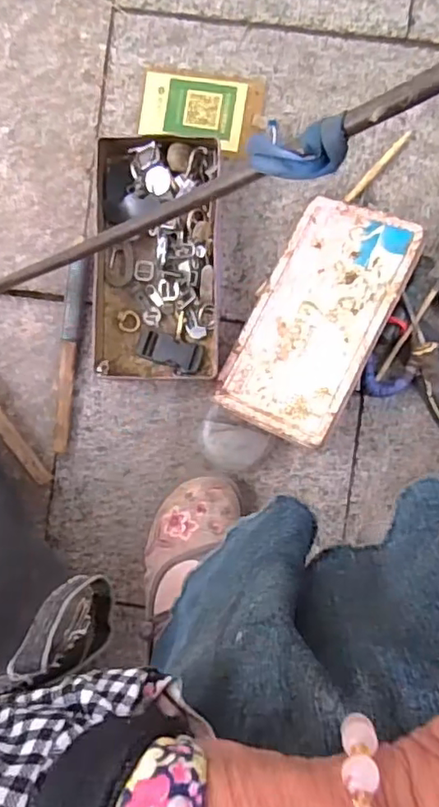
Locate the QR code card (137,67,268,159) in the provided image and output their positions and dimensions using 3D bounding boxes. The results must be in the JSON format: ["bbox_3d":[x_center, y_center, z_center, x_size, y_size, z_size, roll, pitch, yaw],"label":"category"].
[{"bbox_3d":[-0.017,-0.288,0.587,0.119,0.006,0.075,5,93,0],"label":"QR code card"}]

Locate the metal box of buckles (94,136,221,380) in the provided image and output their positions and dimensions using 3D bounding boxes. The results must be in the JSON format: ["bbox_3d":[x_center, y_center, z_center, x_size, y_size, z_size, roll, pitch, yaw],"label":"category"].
[{"bbox_3d":[-0.060,-0.138,0.574,0.116,0.037,0.225,1,93,0],"label":"metal box of buckles"}]

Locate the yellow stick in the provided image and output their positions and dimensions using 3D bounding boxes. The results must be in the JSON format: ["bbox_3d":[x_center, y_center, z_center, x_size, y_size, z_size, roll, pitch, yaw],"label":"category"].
[{"bbox_3d":[0.156,-0.234,0.586,0.009,0.006,0.091,42,92,-2],"label":"yellow stick"}]

